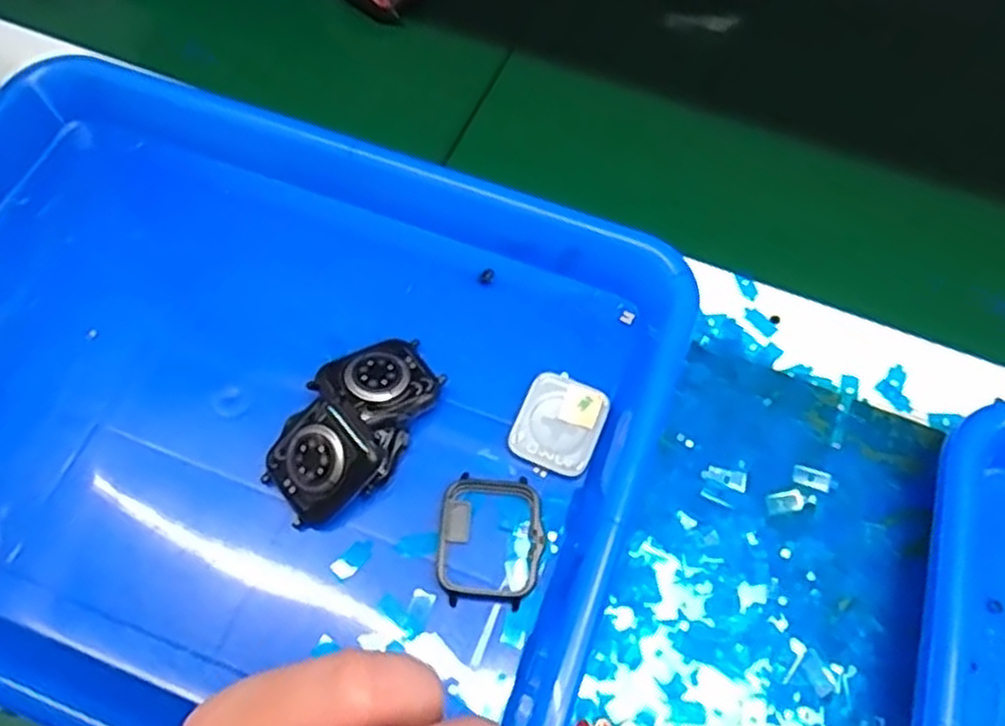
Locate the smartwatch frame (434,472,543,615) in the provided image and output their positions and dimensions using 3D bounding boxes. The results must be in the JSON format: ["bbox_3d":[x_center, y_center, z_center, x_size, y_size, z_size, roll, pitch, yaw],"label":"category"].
[{"bbox_3d":[-0.005,0.067,0.288,0.039,0.007,0.048,3,64,1],"label":"smartwatch frame"}]

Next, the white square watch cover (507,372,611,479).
[{"bbox_3d":[0.023,0.024,0.307,0.033,0.004,0.039,22,66,10],"label":"white square watch cover"}]

